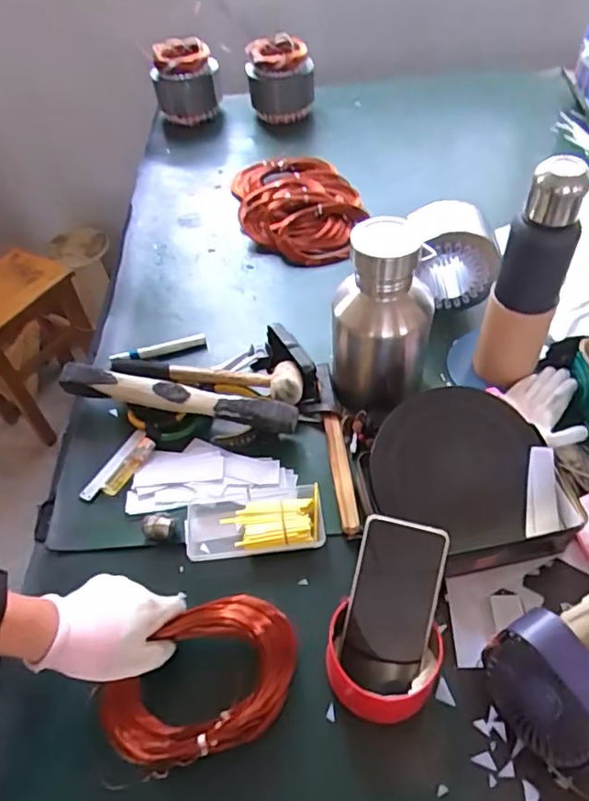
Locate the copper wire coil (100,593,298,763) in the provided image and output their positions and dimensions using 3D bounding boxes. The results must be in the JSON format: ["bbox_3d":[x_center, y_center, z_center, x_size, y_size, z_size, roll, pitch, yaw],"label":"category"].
[{"bbox_3d":[-0.085,0.263,0.547,0.181,0.047,0.119,-15,51,-9],"label":"copper wire coil"}]

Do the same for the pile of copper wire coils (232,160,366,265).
[{"bbox_3d":[0.008,-0.351,1.043,0.222,0.045,0.294,-8,50,-3],"label":"pile of copper wire coils"}]

